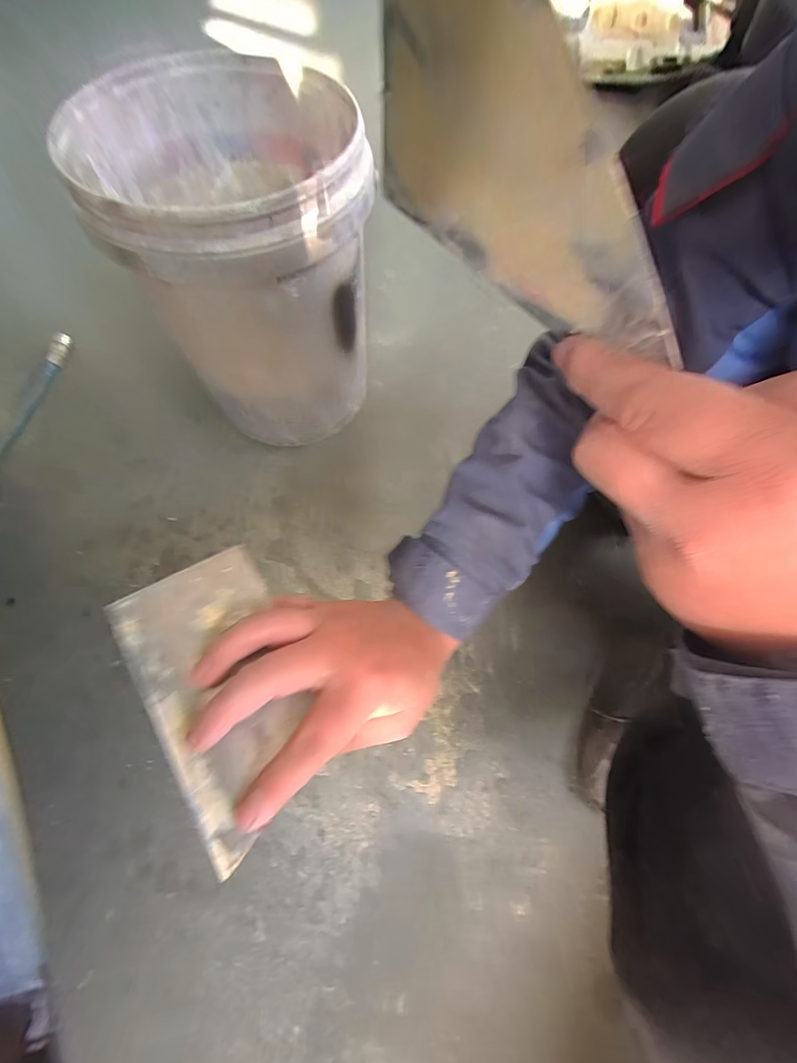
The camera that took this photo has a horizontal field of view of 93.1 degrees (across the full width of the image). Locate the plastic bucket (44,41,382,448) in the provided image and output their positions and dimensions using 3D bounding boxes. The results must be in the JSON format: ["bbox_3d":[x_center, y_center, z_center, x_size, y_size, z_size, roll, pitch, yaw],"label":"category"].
[{"bbox_3d":[-0.192,-0.351,0.542,0.292,0.354,0.335,-13,69,-6],"label":"plastic bucket"}]

